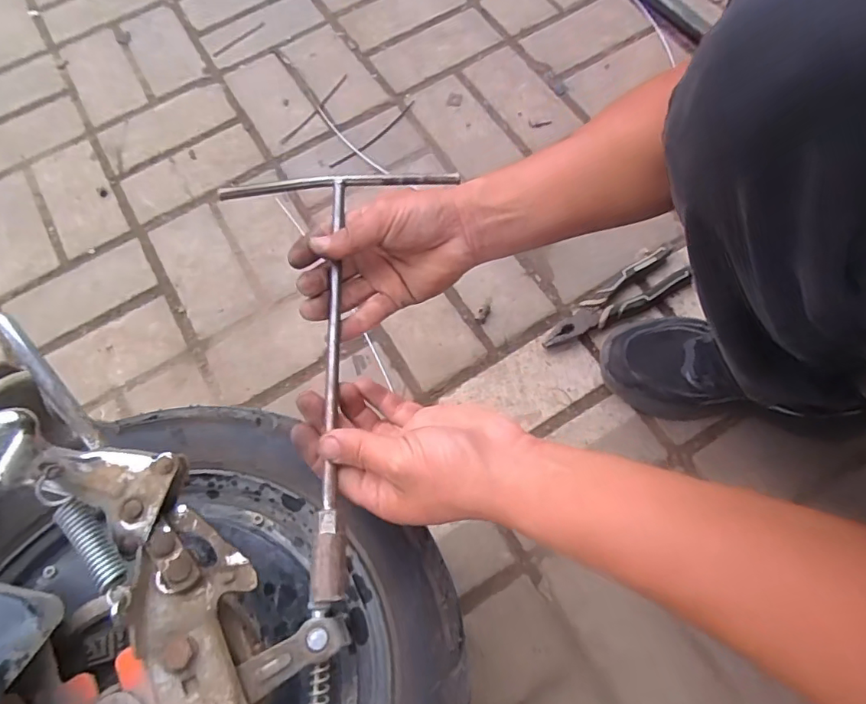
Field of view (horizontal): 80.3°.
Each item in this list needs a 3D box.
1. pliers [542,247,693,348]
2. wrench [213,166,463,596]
[{"bbox_3d":[0.210,-0.056,0.598,0.183,0.026,0.052,-32,72,-10],"label":"pliers"},{"bbox_3d":[-0.067,0.002,0.340,0.171,0.012,0.294,-2,69,1],"label":"wrench"}]

